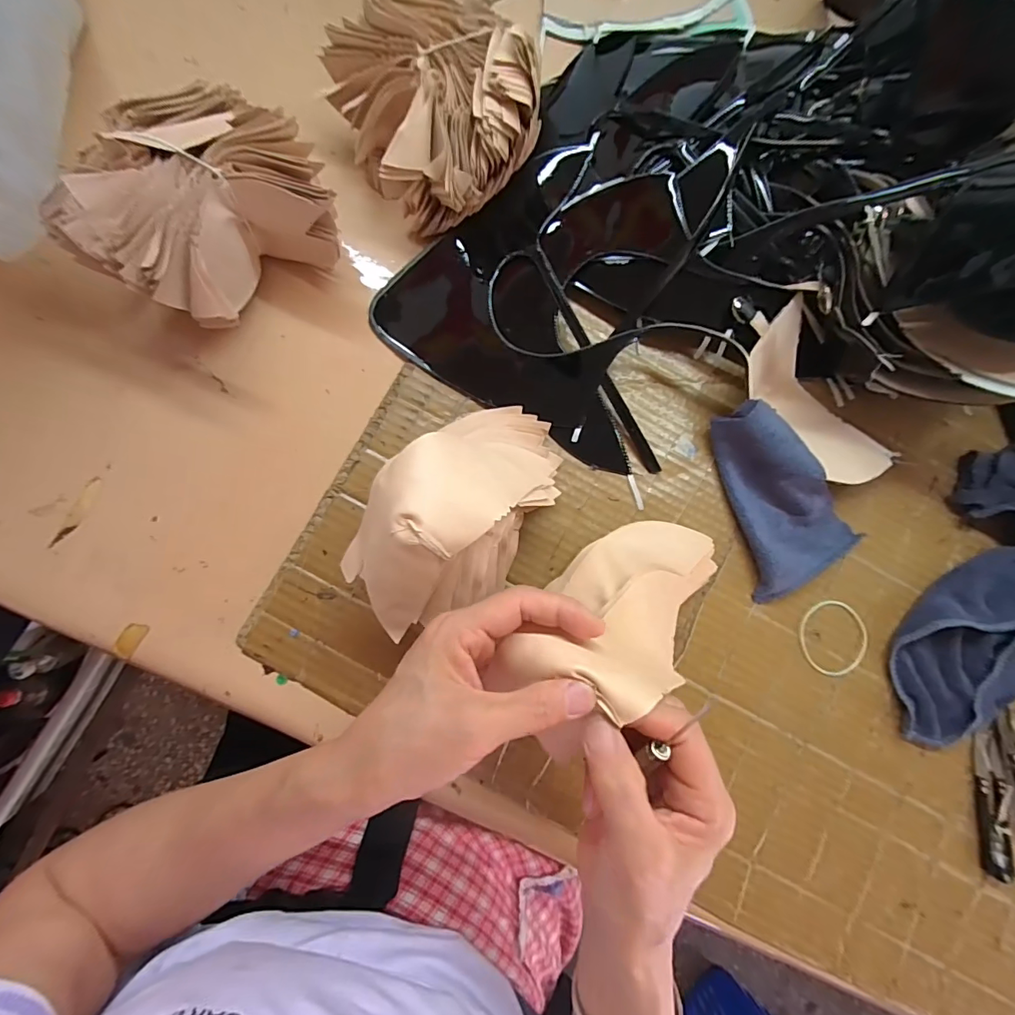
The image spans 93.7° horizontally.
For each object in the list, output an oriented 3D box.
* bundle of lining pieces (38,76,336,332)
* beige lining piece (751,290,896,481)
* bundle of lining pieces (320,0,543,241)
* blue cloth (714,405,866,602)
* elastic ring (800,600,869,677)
[{"bbox_3d":[-0.210,-0.205,0.329,0.148,0.099,0.143,0,83,-3],"label":"bundle of lining pieces"},{"bbox_3d":[0.227,-0.075,0.365,0.071,0.044,0.140,-33,86,-6],"label":"beige lining piece"},{"bbox_3d":[-0.051,-0.289,0.355,0.130,0.082,0.160,-24,85,-5],"label":"bundle of lining pieces"},{"bbox_3d":[0.215,-0.011,0.356,0.085,0.041,0.137,-16,84,-5],"label":"blue cloth"},{"bbox_3d":[0.252,0.101,0.365,0.054,0.004,0.057,0,83,-3],"label":"elastic ring"}]

